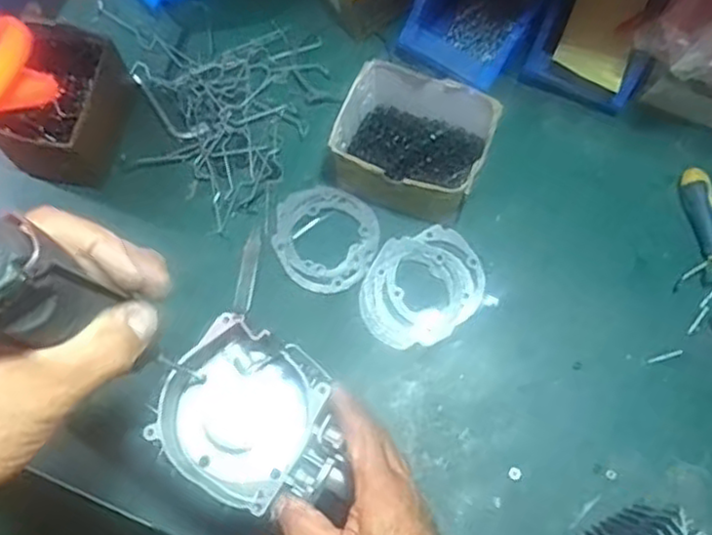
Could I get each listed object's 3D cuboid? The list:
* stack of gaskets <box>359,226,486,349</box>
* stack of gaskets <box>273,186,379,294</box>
[{"bbox_3d":[0.069,0.020,0.723,0.110,0.012,0.132,30,73,8],"label":"stack of gaskets"},{"bbox_3d":[-0.035,-0.033,0.747,0.115,0.011,0.109,33,74,9],"label":"stack of gaskets"}]

